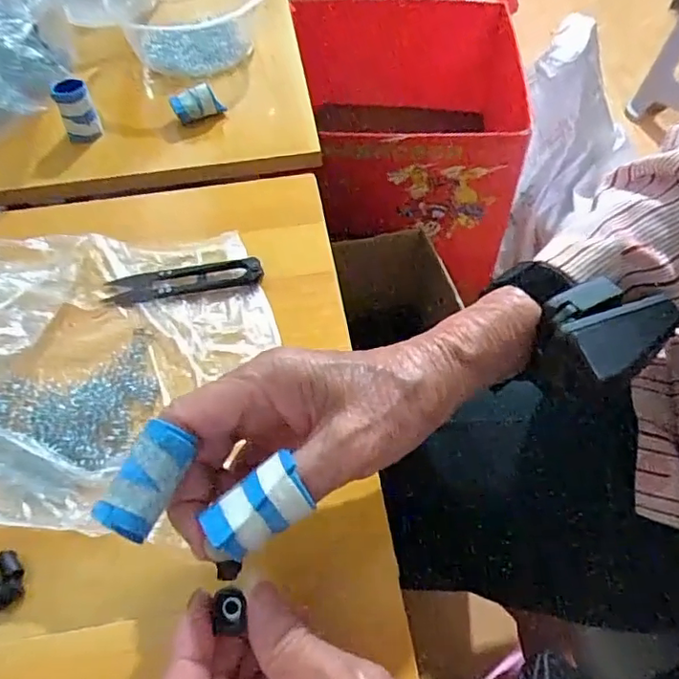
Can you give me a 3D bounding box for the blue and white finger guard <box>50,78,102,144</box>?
[{"bbox_3d":[-0.209,-0.181,0.453,0.027,0.043,0.023,-22,56,-13],"label":"blue and white finger guard"}]

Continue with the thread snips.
[{"bbox_3d":[-0.102,-0.039,0.370,0.101,0.007,0.024,-8,54,-3],"label":"thread snips"}]

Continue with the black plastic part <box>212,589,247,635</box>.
[{"bbox_3d":[-0.041,0.101,0.214,0.010,0.004,0.014,-1,54,2],"label":"black plastic part"}]

